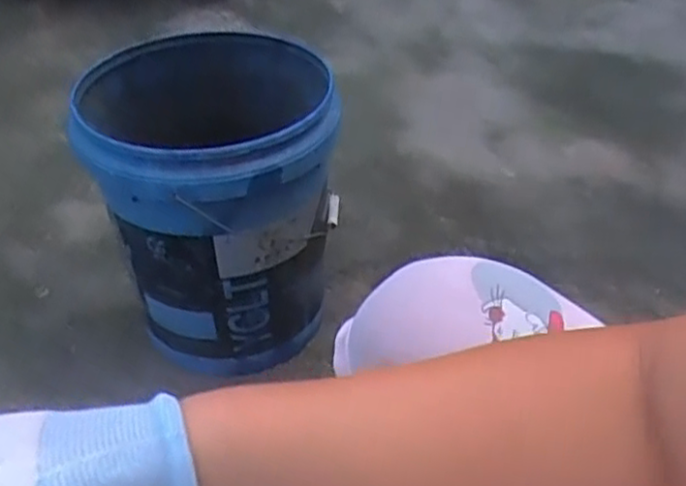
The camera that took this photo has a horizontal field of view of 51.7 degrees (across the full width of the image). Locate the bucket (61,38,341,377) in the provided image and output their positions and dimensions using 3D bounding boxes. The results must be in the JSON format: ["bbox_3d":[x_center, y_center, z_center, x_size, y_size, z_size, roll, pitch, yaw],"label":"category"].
[{"bbox_3d":[-0.154,-0.043,0.934,0.289,0.368,0.284,-6,40,-7],"label":"bucket"}]

